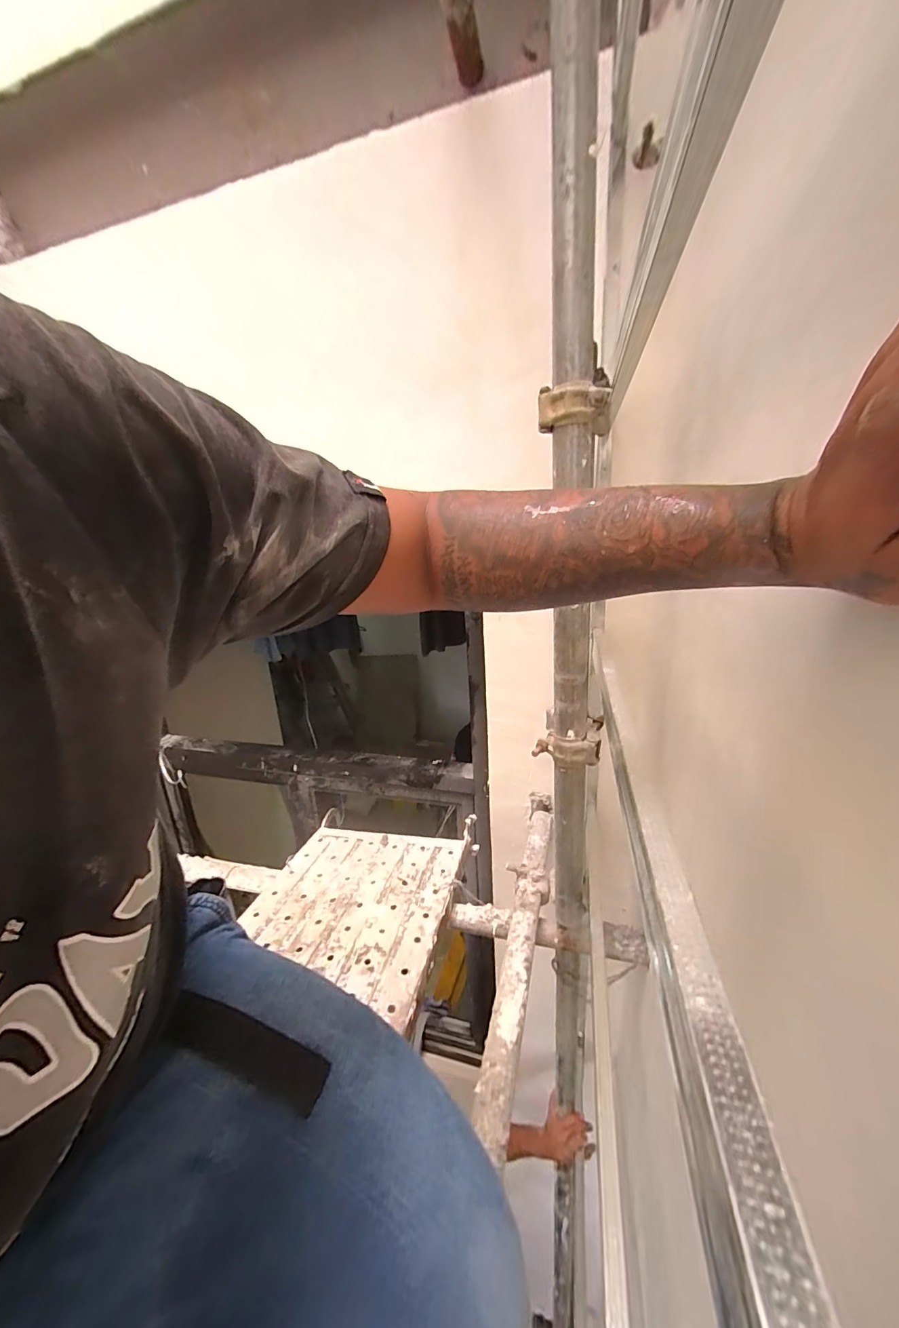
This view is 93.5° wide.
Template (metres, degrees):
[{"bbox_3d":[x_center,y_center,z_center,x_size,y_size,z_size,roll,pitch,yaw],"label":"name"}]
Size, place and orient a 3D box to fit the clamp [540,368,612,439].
[{"bbox_3d":[0.156,-0.318,0.532,0.086,0.047,0.090,2,18,19],"label":"clamp"}]

